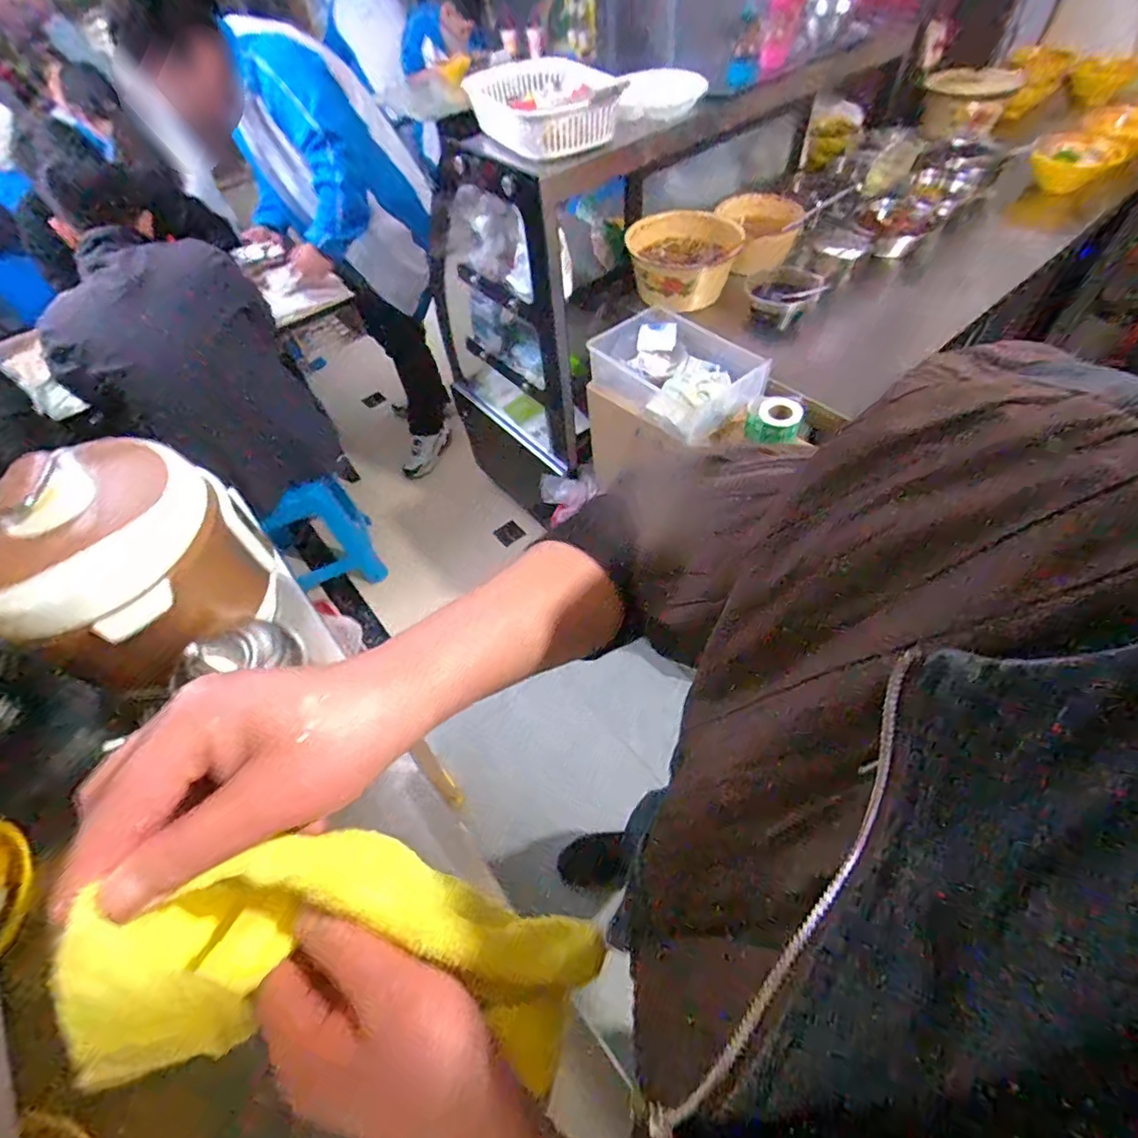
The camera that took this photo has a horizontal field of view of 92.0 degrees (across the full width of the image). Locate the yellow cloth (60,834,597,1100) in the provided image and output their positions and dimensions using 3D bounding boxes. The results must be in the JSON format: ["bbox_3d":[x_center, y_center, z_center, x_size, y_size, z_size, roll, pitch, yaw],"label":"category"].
[{"bbox_3d":[-0.080,0.169,0.245,0.049,0.228,0.081,-29,41,40],"label":"yellow cloth"}]

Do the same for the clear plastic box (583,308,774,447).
[{"bbox_3d":[0.219,-0.381,1.069,0.230,0.095,0.323,-40,60,-21],"label":"clear plastic box"}]

